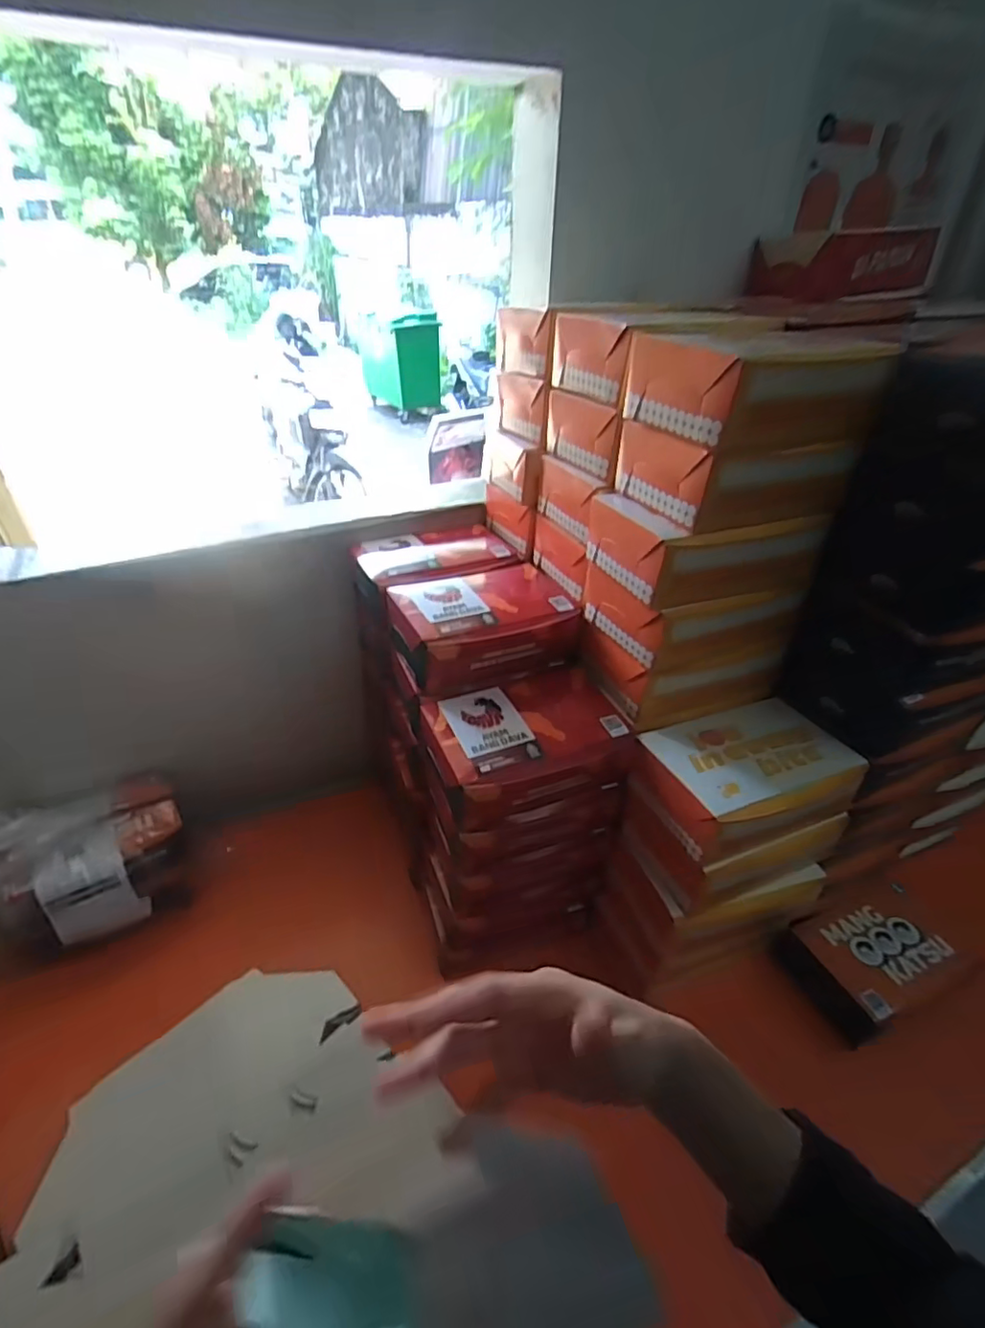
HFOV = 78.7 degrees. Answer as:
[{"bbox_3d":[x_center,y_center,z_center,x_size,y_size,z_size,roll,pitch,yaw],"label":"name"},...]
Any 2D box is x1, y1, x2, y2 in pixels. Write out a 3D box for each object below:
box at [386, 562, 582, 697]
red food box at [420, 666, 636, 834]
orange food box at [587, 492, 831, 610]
[{"bbox_3d":[-0.011,-0.047,0.626,0.186,0.059,0.141,-8,37,-14],"label":"box"},{"bbox_3d":[0.031,0.075,0.567,0.187,0.059,0.131,-11,38,-17],"label":"red food box"},{"bbox_3d":[0.185,-0.108,0.533,0.170,0.070,0.117,-10,38,-16],"label":"orange food box"}]

